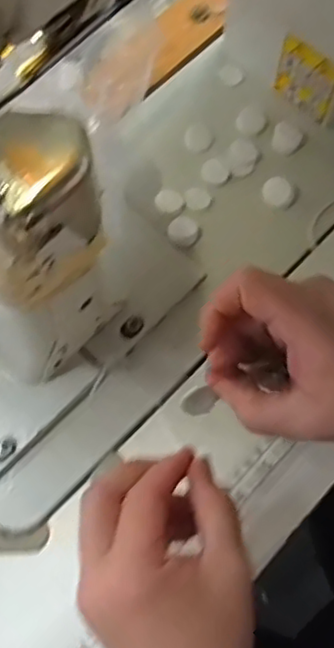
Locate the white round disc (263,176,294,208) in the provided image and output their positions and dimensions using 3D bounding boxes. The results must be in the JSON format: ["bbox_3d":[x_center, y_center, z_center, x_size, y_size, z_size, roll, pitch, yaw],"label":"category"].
[{"bbox_3d":[0.081,-0.096,0.478,0.022,0.012,0.023,-2,64,3],"label":"white round disc"}]

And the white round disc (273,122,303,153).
[{"bbox_3d":[0.092,-0.143,0.494,0.022,0.011,0.024,-2,64,3],"label":"white round disc"}]

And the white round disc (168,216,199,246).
[{"bbox_3d":[0.012,-0.067,0.467,0.021,0.005,0.020,-2,64,3],"label":"white round disc"}]

